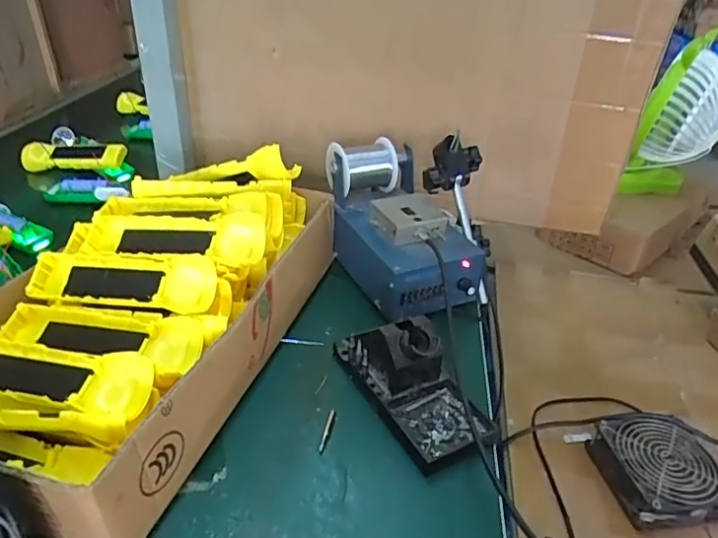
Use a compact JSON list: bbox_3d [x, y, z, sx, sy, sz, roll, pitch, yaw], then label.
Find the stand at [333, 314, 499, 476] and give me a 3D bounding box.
[{"bbox_3d":[0.048,0.086,0.485,0.077,0.070,0.155,-14,36,-25],"label":"stand"}]

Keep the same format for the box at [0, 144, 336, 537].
[{"bbox_3d":[-0.180,0.024,0.517,0.204,0.118,0.424,11,36,12],"label":"box"}]

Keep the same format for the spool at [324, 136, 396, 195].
[{"bbox_3d":[0.001,-0.125,0.676,0.073,0.054,0.055,-17,40,-24],"label":"spool"}]

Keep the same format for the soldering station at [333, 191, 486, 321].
[{"bbox_3d":[0.056,-0.022,0.625,0.130,0.094,0.147,-7,34,-16],"label":"soldering station"}]

